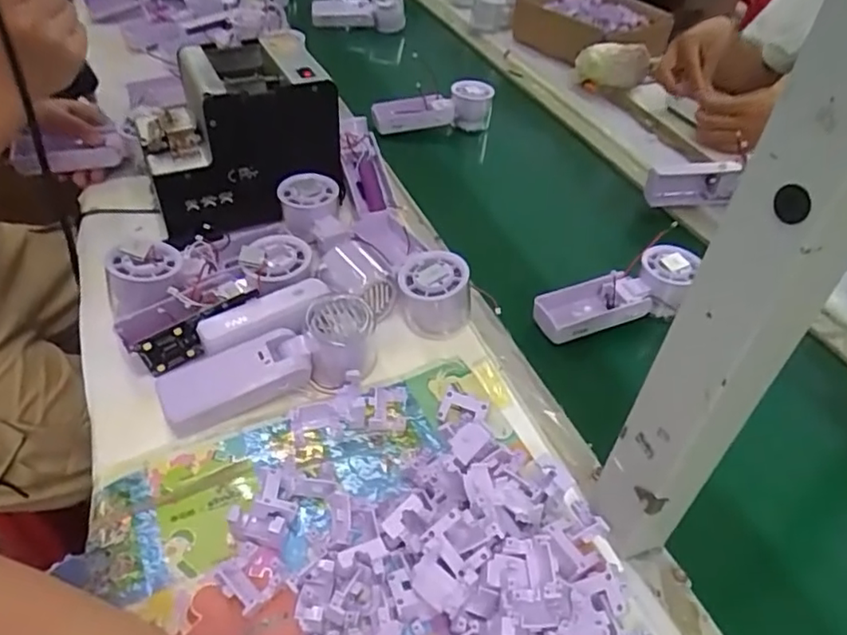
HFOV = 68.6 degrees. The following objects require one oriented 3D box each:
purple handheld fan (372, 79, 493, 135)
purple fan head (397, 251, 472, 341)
[{"bbox_3d":[0.013,-0.306,0.897,0.167,0.060,0.061,-9,45,-16],"label":"purple handheld fan"},{"bbox_3d":[0.009,-0.021,0.537,0.056,0.056,0.062,-30,53,-30],"label":"purple fan head"}]

